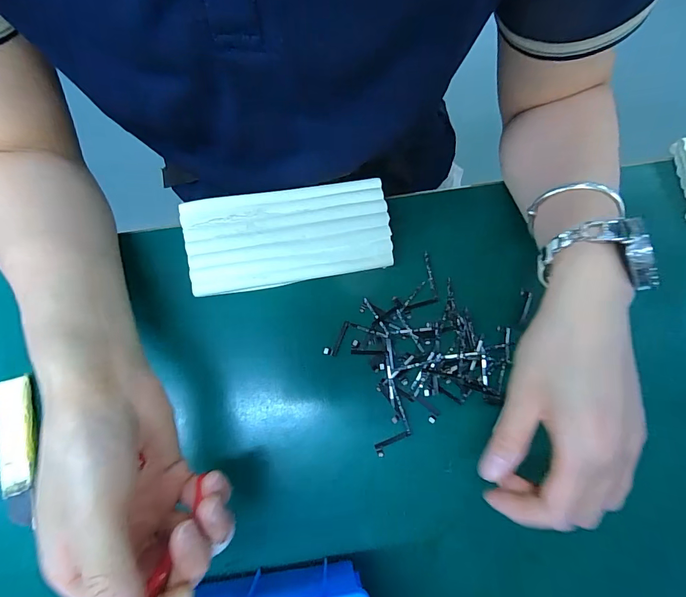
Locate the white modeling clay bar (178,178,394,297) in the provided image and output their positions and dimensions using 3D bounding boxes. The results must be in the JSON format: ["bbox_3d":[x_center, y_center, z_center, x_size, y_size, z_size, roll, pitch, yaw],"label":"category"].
[{"bbox_3d":[-0.044,-0.052,0.320,0.162,0.022,0.081,-9,78,-4],"label":"white modeling clay bar"}]

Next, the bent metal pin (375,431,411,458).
[{"bbox_3d":[0.038,0.110,0.294,0.030,0.004,0.009,-32,79,6],"label":"bent metal pin"}]

